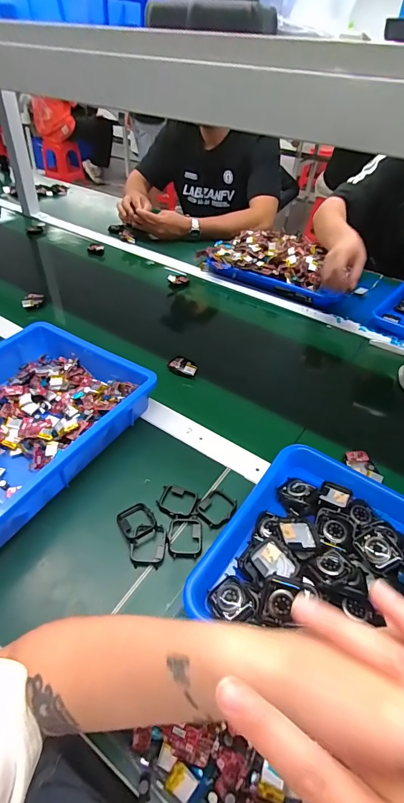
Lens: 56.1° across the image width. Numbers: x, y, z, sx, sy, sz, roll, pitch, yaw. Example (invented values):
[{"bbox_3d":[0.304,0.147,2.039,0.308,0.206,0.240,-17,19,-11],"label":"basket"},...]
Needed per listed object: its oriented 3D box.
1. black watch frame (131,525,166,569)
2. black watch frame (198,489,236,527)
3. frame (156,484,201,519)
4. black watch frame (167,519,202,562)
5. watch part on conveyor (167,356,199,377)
[{"bbox_3d":[-0.058,0.156,0.415,0.038,0.008,0.048,3,43,-2],"label":"black watch frame"},{"bbox_3d":[0.019,0.125,0.447,0.044,0.004,0.041,-31,54,-32],"label":"black watch frame"},{"bbox_3d":[-0.027,0.119,0.450,0.047,0.004,0.039,16,44,11],"label":"frame"},{"bbox_3d":[-0.019,0.151,0.420,0.037,0.004,0.046,2,43,-3],"label":"black watch frame"},{"bbox_3d":[-0.029,-0.059,0.639,0.051,0.016,0.031,18,45,13],"label":"watch part on conveyor"}]

